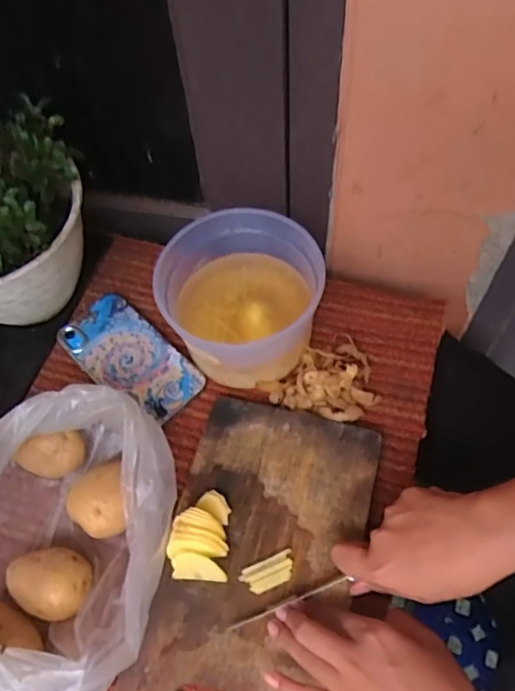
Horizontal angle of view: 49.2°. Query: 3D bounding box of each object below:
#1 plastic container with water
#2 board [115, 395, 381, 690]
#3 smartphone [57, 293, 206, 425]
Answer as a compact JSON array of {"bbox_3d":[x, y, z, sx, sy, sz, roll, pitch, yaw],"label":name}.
[{"bbox_3d":[-0.015,-0.040,0.512,0.136,0.091,0.136,-2,60,3],"label":"plastic container with water"},{"bbox_3d":[-0.004,0.175,0.439,0.151,0.017,0.270,14,64,12],"label":"board"},{"bbox_3d":[-0.124,0.011,0.552,0.153,0.008,0.075,38,69,22],"label":"smartphone"}]

